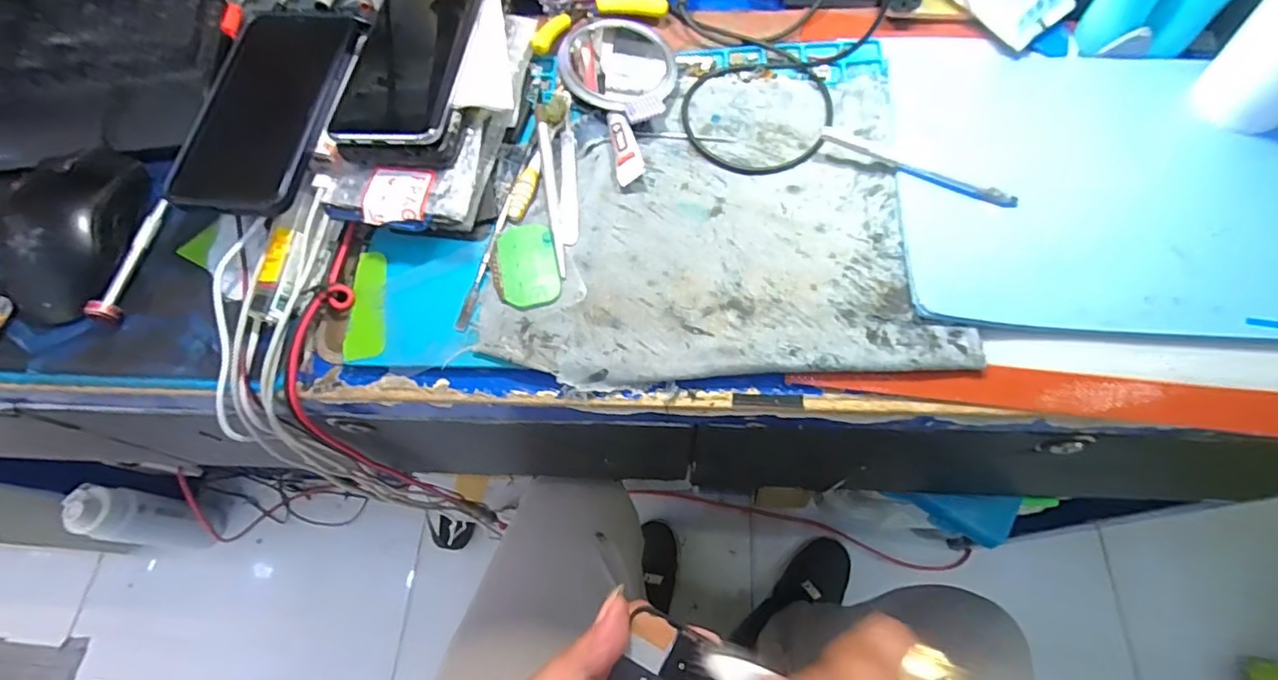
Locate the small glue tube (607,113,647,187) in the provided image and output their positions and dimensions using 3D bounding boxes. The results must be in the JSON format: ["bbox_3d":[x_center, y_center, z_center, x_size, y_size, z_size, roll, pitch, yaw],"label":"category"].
[{"bbox_3d":[-0.009,-0.129,0.388,0.018,0.014,0.056,-11,66,-2],"label":"small glue tube"}]

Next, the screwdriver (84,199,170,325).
[{"bbox_3d":[-0.332,-0.054,0.380,0.012,0.014,0.091,3,66,4],"label":"screwdriver"}]

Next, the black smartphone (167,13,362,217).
[{"bbox_3d":[-0.239,-0.150,0.376,0.080,0.014,0.159,4,66,5],"label":"black smartphone"}]

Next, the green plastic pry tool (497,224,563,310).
[{"bbox_3d":[-0.070,-0.048,0.366,0.036,0.004,0.060,-13,66,-3],"label":"green plastic pry tool"}]

